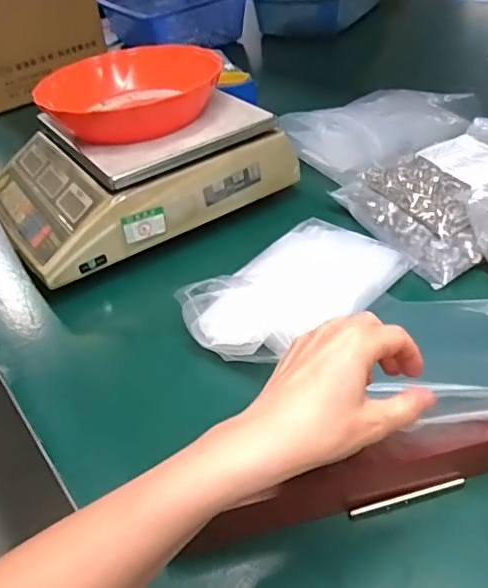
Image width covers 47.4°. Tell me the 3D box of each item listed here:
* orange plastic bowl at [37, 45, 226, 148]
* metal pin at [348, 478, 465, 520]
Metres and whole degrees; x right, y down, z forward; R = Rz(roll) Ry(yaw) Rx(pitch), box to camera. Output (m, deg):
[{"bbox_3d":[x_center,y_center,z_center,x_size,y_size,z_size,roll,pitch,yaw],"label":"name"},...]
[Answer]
[{"bbox_3d":[-0.130,-0.245,0.661,0.202,0.054,0.181,-11,39,-1],"label":"orange plastic bowl"},{"bbox_3d":[0.107,0.133,0.363,0.079,0.004,0.006,-14,41,-7],"label":"metal pin"}]

